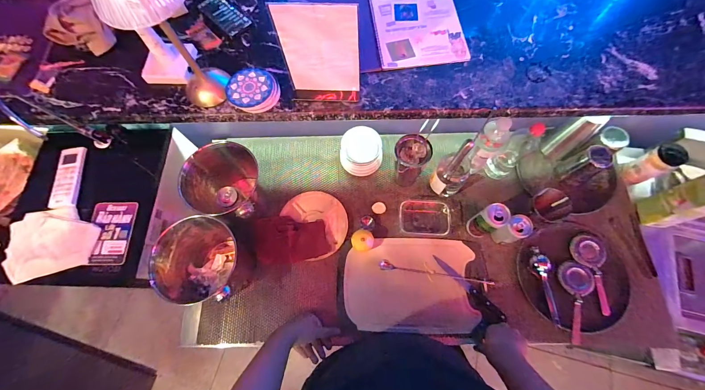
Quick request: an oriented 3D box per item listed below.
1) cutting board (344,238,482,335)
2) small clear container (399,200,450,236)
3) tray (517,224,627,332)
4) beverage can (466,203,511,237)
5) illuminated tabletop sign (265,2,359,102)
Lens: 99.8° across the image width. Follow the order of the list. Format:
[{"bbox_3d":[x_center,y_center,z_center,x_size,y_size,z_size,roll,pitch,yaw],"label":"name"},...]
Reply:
[{"bbox_3d":[0.151,0.238,0.796,0.334,0.019,0.236,1,74,3],"label":"cutting board"},{"bbox_3d":[0.202,0.064,0.841,0.135,0.048,0.098,4,71,3],"label":"small clear container"},{"bbox_3d":[0.590,0.213,0.790,0.281,0.044,0.267,-1,71,2],"label":"tray"},{"bbox_3d":[0.346,0.069,0.765,0.056,0.148,0.056,-1,71,2],"label":"beverage can"},{"bbox_3d":[-0.060,-0.261,0.576,0.146,0.212,0.031,1,71,2],"label":"illuminated tabletop sign"}]

